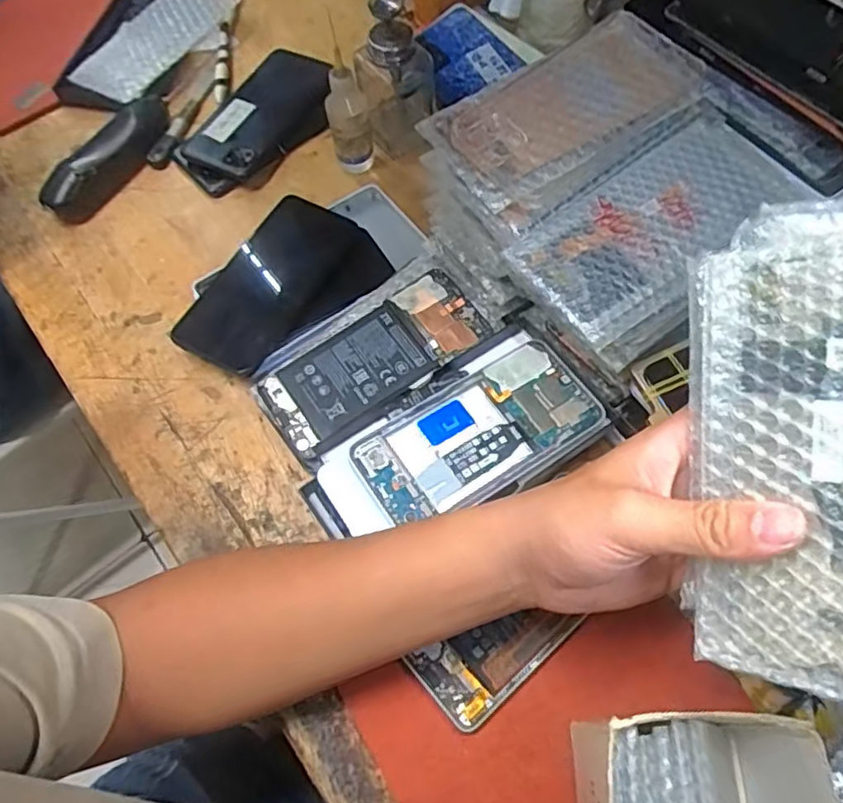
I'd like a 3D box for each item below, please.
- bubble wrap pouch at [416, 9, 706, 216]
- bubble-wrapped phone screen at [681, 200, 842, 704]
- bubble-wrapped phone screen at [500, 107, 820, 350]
[{"bbox_3d":[0.100,-0.195,0.422,0.182,0.028,0.084,-31,67,-10],"label":"bubble wrap pouch"},{"bbox_3d":[0.156,0.016,0.241,0.099,0.035,0.182,12,100,43],"label":"bubble-wrapped phone screen"},{"bbox_3d":[0.152,-0.116,0.398,0.189,0.016,0.087,-36,68,-12],"label":"bubble-wrapped phone screen"}]

